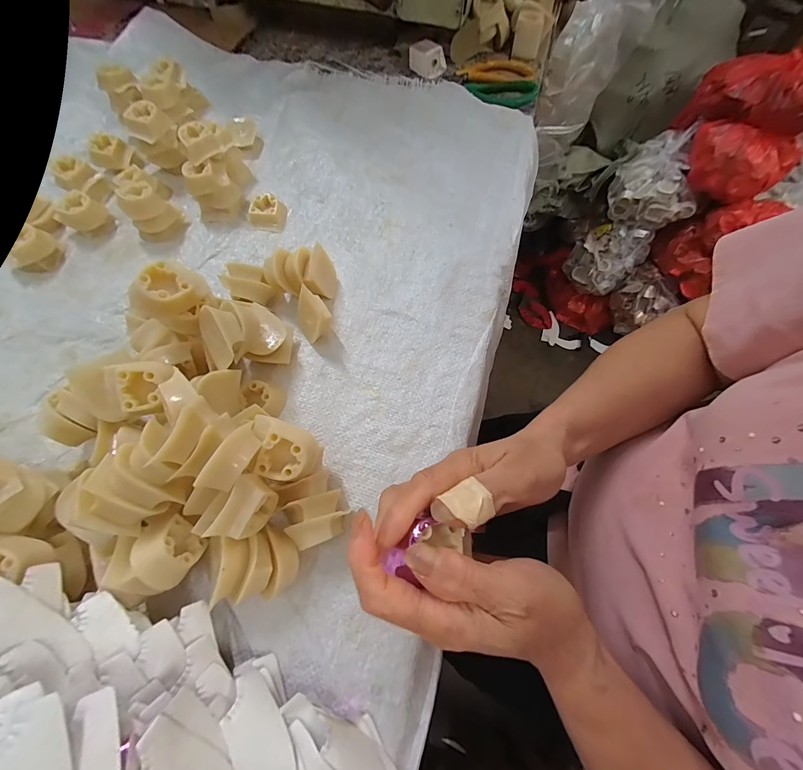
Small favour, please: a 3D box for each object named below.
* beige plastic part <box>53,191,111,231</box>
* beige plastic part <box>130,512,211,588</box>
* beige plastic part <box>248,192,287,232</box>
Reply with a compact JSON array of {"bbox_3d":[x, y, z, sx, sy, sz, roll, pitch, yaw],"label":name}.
[{"bbox_3d":[-0.339,-0.180,0.378,0.034,0.034,0.039,33,71,12],"label":"beige plastic part"},{"bbox_3d":[-0.148,0.106,0.226,0.029,0.028,0.036,-40,74,-16],"label":"beige plastic part"},{"bbox_3d":[-0.148,-0.192,0.390,0.037,0.019,0.033,10,68,4],"label":"beige plastic part"}]

